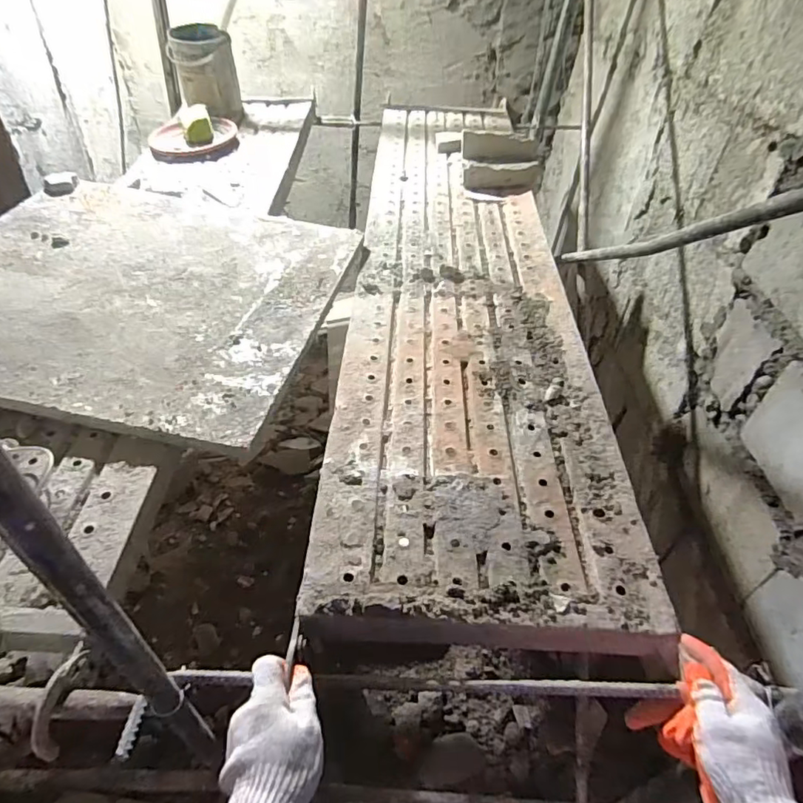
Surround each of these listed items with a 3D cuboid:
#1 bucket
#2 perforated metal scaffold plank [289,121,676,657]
[{"bbox_3d":[-0.596,-0.988,1.612,0.173,0.230,0.173,-14,46,-21],"label":"bucket"},{"bbox_3d":[0.105,-0.301,1.107,0.394,0.043,1.579,4,44,-3],"label":"perforated metal scaffold plank"}]

